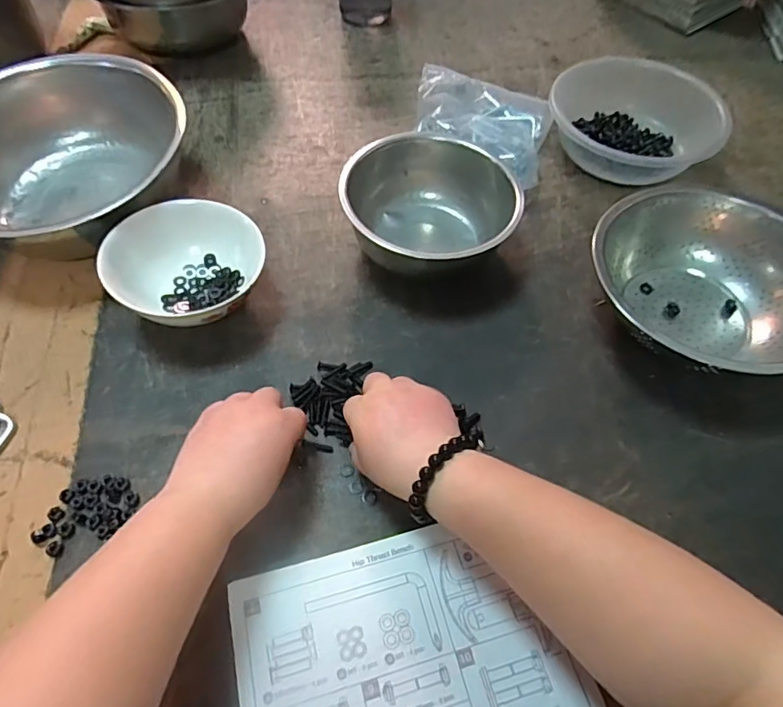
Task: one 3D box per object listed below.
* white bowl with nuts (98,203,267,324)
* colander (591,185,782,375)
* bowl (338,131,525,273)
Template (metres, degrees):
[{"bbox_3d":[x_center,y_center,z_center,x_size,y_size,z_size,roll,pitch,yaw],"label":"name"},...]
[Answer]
[{"bbox_3d":[-0.178,-0.070,0.467,0.121,0.071,0.123,1,57,-1],"label":"white bowl with nuts"},{"bbox_3d":[0.278,-0.055,0.470,0.191,0.078,0.198,1,57,-1],"label":"colander"},{"bbox_3d":[0.034,-0.131,0.505,0.163,0.086,0.135,18,58,10],"label":"bowl"}]

